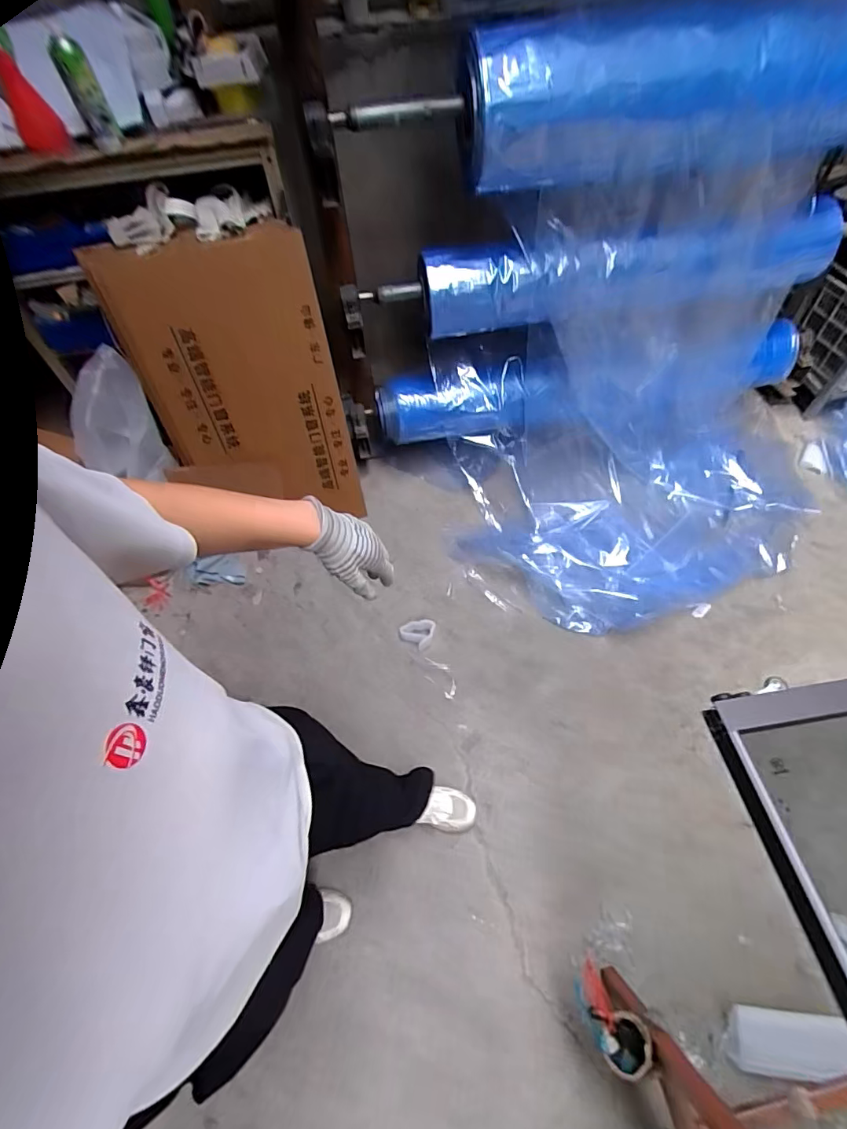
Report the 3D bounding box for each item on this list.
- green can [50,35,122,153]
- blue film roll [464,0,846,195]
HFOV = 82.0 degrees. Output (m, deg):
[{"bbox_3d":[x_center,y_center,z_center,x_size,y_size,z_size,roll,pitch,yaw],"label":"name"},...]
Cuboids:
[{"bbox_3d":[-0.687,-0.958,0.999,0.058,0.162,0.055,-30,60,-15],"label":"green can"},{"bbox_3d":[0.591,-1.102,1.122,1.003,0.261,0.267,-10,57,-3],"label":"blue film roll"}]

